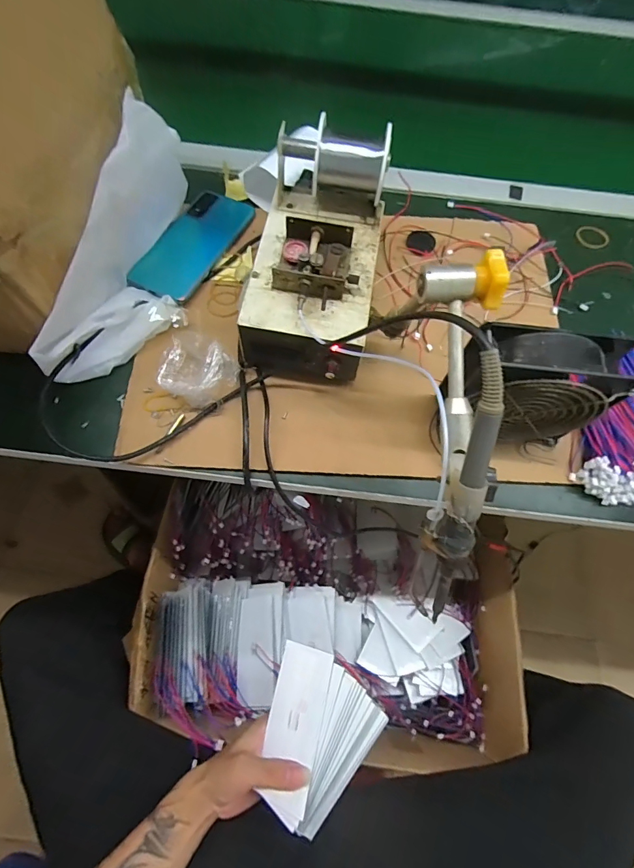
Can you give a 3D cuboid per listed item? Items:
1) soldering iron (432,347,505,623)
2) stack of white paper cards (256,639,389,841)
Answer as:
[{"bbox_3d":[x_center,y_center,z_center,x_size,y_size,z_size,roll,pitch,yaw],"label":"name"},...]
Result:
[{"bbox_3d":[0.088,0.046,0.249,0.020,0.195,0.014,-1,30,-3],"label":"soldering iron"},{"bbox_3d":[0.002,0.308,0.411,0.109,0.044,0.150,15,67,4],"label":"stack of white paper cards"}]

